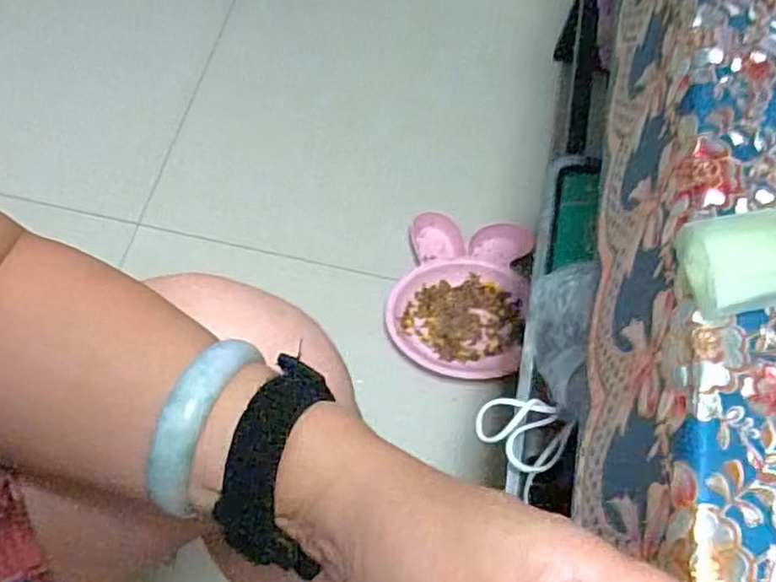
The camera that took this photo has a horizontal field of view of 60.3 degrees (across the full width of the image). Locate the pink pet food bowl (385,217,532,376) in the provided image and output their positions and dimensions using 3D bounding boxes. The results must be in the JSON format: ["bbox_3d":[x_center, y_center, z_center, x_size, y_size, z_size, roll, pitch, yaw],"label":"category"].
[{"bbox_3d":[0.103,0.006,0.958,0.195,0.035,0.248,11,64,1],"label":"pink pet food bowl"}]

